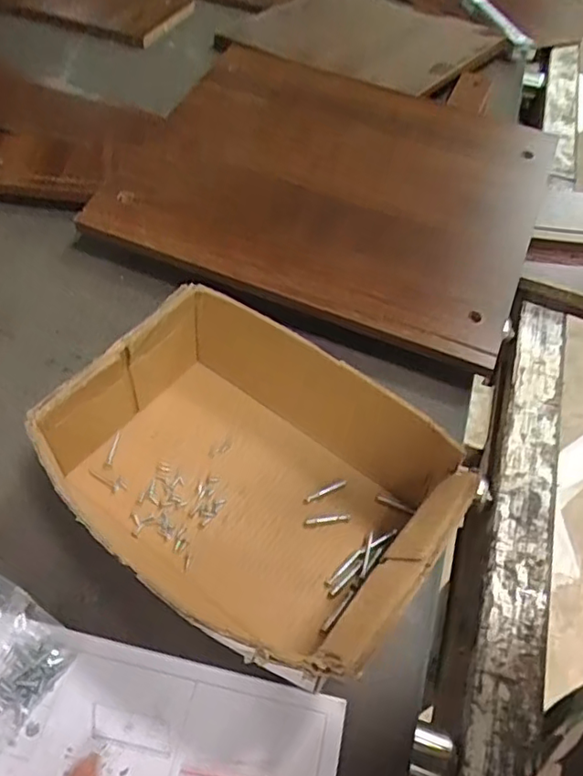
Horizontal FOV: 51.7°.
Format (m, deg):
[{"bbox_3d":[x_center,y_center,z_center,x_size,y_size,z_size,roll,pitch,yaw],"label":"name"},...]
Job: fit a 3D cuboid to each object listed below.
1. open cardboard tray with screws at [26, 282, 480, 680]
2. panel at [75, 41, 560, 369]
[{"bbox_3d":[-0.027,0.062,0.417,0.256,0.087,0.187,32,57,19],"label":"open cardboard tray with screws"},{"bbox_3d":[0.044,-0.214,0.616,0.409,0.043,0.325,20,57,8],"label":"panel"}]

